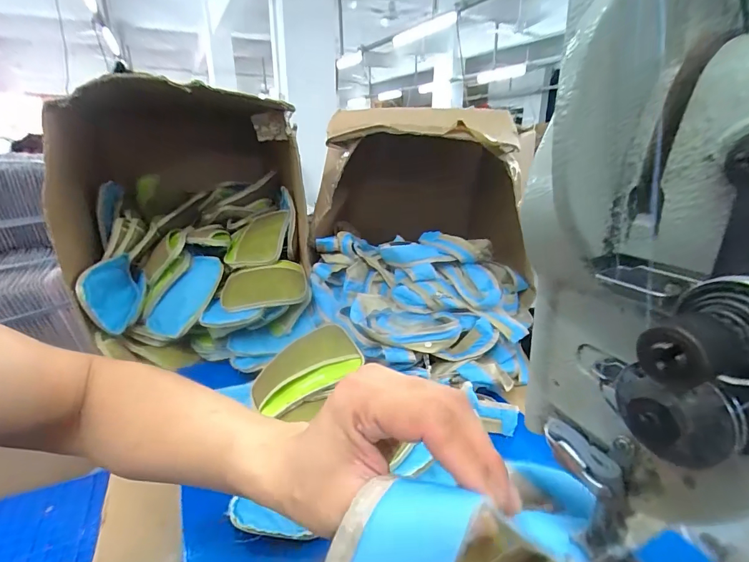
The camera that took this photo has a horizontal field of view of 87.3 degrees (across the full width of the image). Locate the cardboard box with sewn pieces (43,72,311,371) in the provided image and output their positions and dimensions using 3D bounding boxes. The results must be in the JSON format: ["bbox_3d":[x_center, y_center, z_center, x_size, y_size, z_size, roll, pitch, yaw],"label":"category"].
[{"bbox_3d":[-0.417,-0.135,0.936,0.469,0.494,0.432,-7,21,-18],"label":"cardboard box with sewn pieces"}]

